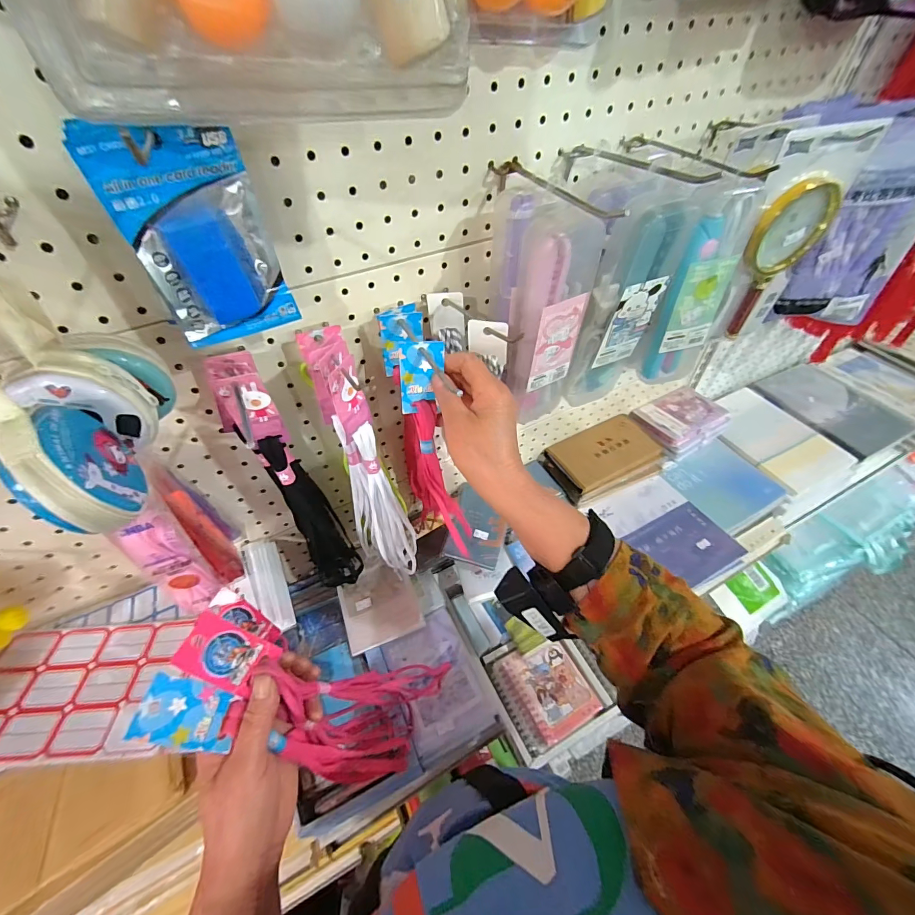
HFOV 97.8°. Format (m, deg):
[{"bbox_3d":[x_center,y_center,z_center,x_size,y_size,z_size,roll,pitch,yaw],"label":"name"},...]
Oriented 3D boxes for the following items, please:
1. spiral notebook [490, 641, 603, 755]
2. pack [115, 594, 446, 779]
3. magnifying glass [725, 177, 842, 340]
[{"bbox_3d":[0.117,0.308,0.534,0.107,0.019,0.110,-22,51,-15],"label":"spiral notebook"},{"bbox_3d":[-0.120,0.229,0.383,0.065,0.310,0.113,-21,46,19],"label":"pack"},{"bbox_3d":[0.350,-0.211,0.446,0.085,0.164,0.027,-21,51,-15],"label":"magnifying glass"}]

